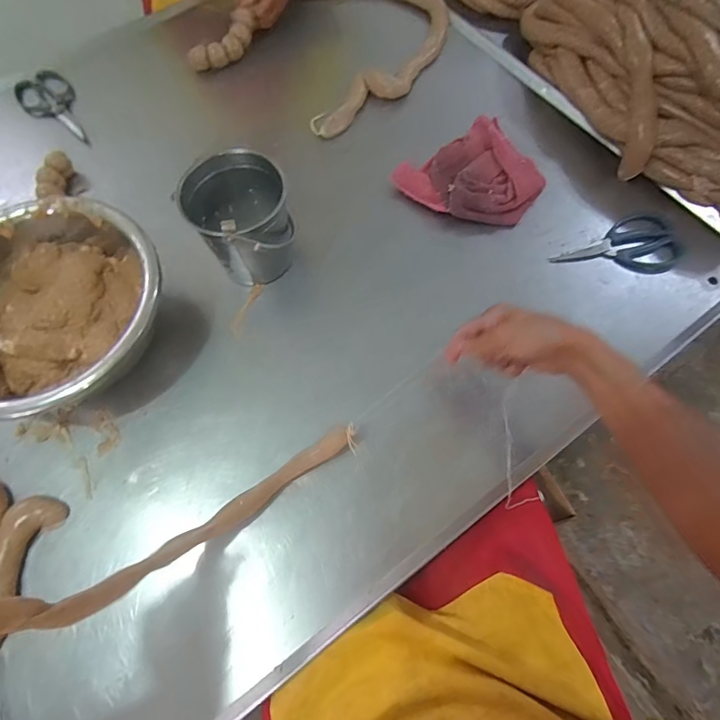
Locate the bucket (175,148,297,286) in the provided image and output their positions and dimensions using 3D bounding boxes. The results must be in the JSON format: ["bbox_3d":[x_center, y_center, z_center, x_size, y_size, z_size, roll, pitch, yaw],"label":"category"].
[{"bbox_3d":[-0.150,-0.186,0.598,0.125,0.140,0.115,0,68,1],"label":"bucket"}]

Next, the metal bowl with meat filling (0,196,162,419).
[{"bbox_3d":[-0.393,-0.062,0.572,0.286,0.115,0.279,0,68,1],"label":"metal bowl with meat filling"}]

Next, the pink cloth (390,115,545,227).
[{"bbox_3d":[0.174,-0.287,0.685,0.200,0.048,0.190,-29,71,-10],"label":"pink cloth"}]

